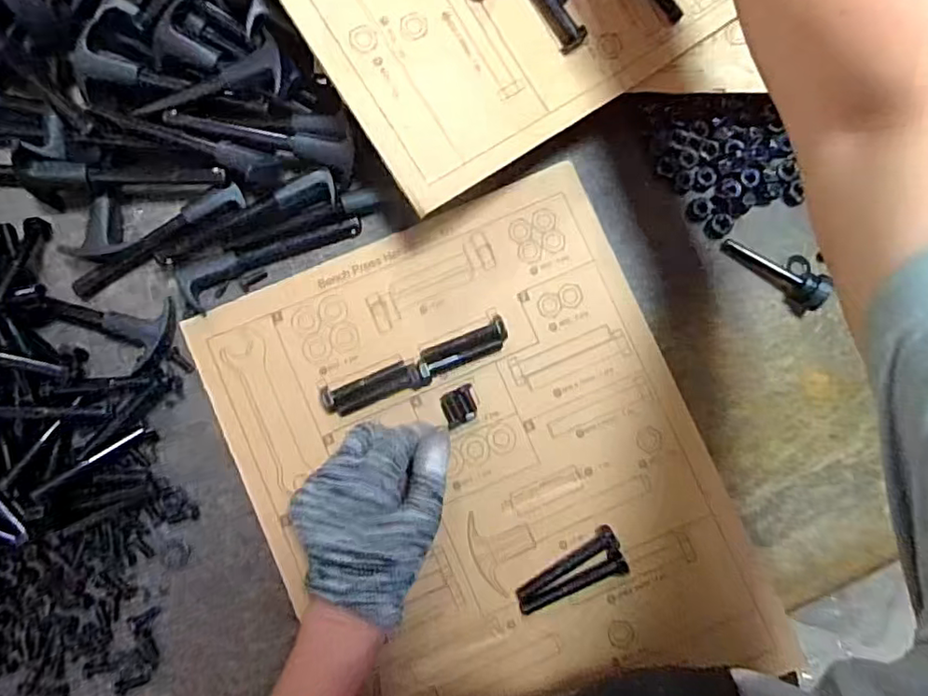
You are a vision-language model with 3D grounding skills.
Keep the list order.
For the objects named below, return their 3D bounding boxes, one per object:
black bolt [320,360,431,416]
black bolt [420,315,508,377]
[{"bbox_3d":[-0.061,0.027,0.401,0.072,0.015,0.021,-18,87,-5],"label":"black bolt"},{"bbox_3d":[0.000,0.000,0.406,0.064,0.013,0.020,-25,87,-6],"label":"black bolt"}]

